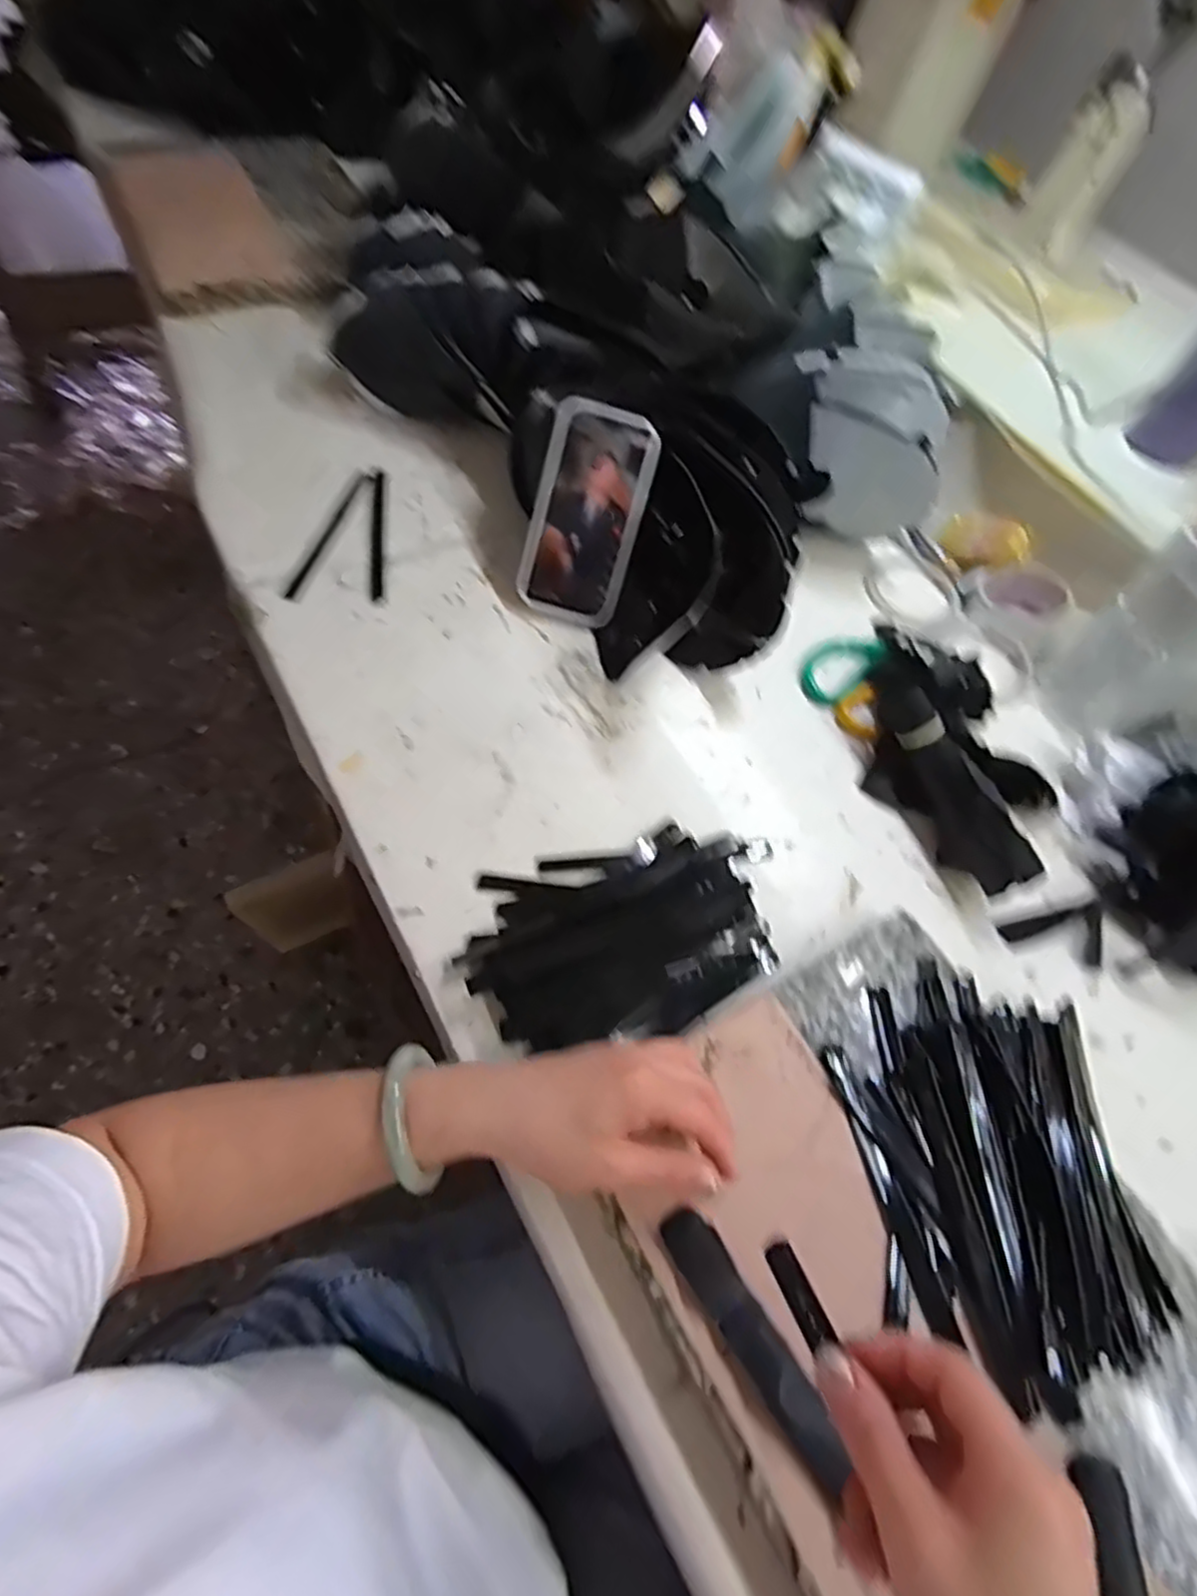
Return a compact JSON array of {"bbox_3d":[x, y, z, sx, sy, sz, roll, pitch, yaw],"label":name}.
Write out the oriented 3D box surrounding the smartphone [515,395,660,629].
[{"bbox_3d":[-0.011,-0.240,0.615,0.087,0.009,0.172,16,104,-3],"label":"smartphone"}]

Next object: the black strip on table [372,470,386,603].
[{"bbox_3d":[-0.202,-0.246,0.657,0.011,0.007,0.170,-4,60,-10],"label":"black strip on table"}]

